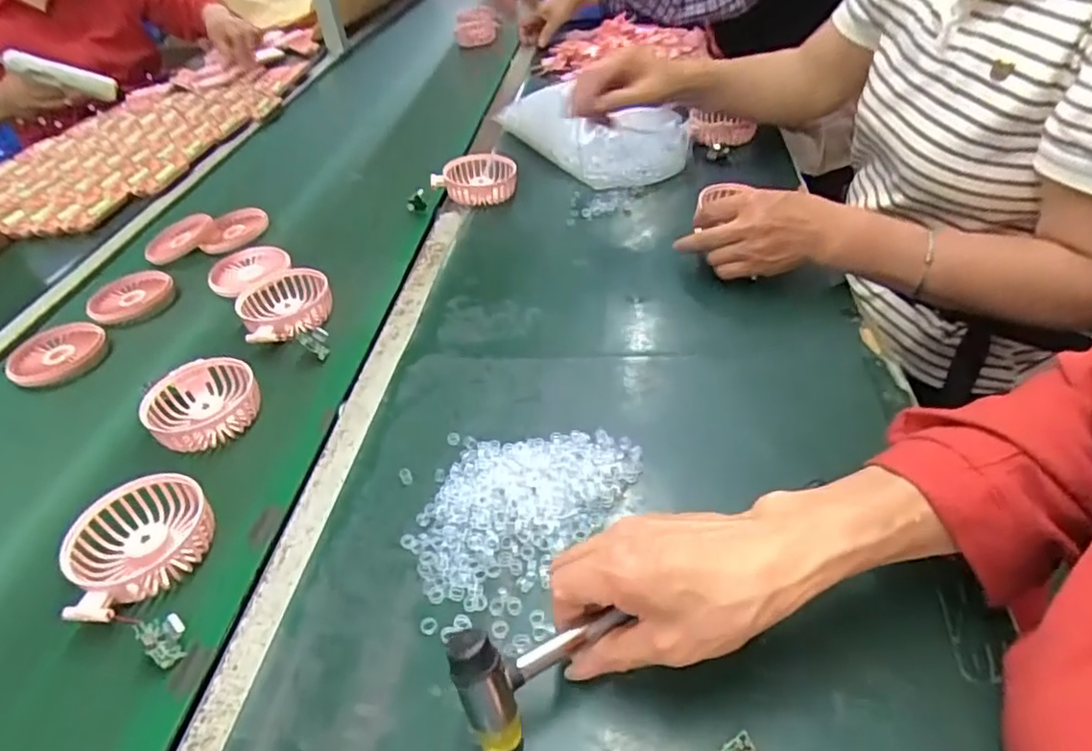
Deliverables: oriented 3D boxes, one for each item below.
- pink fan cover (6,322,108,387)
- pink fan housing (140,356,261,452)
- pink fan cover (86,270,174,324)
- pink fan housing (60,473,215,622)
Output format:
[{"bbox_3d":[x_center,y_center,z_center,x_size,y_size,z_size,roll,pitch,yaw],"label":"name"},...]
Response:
[{"bbox_3d":[-0.485,-0.021,0.653,0.071,0.018,0.088,30,52,35],"label":"pink fan cover"},{"bbox_3d":[-0.290,0.025,0.557,0.091,0.033,0.087,-4,41,3],"label":"pink fan housing"},{"bbox_3d":[-0.459,-0.086,0.727,0.086,0.015,0.089,-23,43,-18],"label":"pink fan cover"},{"bbox_3d":[-0.275,0.118,0.452,0.092,0.044,0.091,-32,47,-27],"label":"pink fan housing"}]

